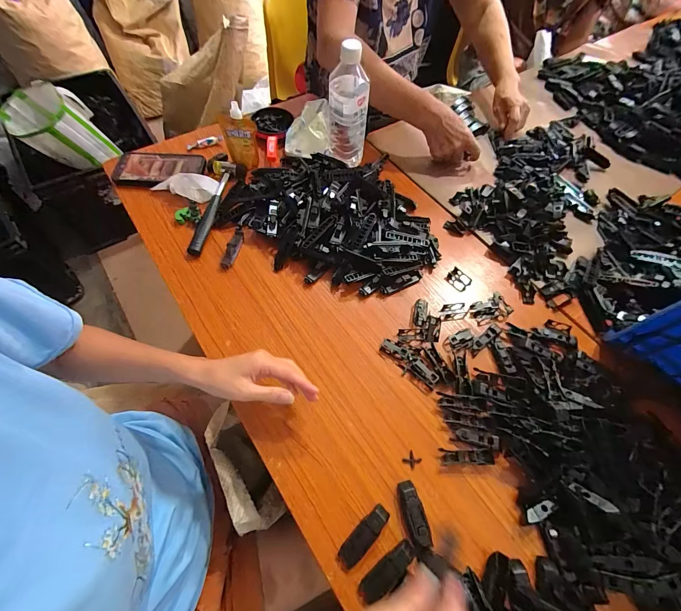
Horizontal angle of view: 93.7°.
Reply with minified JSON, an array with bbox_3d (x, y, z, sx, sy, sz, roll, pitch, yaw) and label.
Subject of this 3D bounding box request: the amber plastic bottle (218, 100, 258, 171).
[{"bbox_3d":[-0.191,-0.322,0.604,0.067,0.115,0.036,9,53,2],"label":"amber plastic bottle"}]

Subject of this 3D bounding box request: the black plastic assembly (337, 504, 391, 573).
[{"bbox_3d":[0.025,0.255,0.354,0.021,0.012,0.071,41,67,18],"label":"black plastic assembly"}]

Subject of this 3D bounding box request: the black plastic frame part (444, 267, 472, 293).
[{"bbox_3d":[0.198,-0.044,0.536,0.038,0.006,0.034,41,67,18],"label":"black plastic frame part"}]

